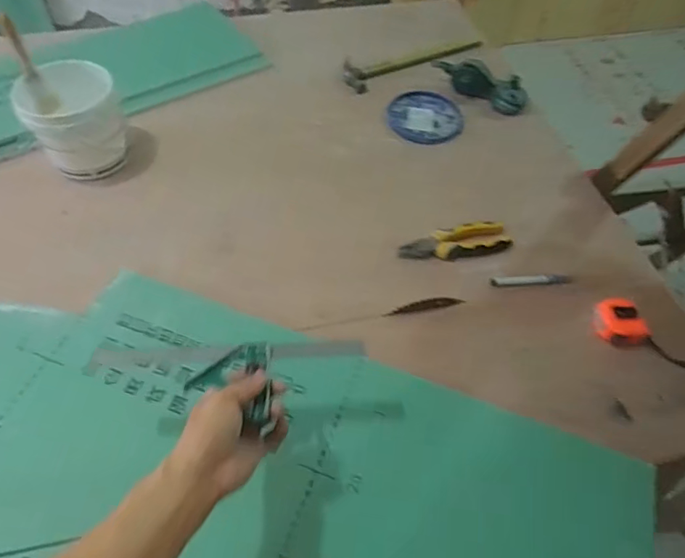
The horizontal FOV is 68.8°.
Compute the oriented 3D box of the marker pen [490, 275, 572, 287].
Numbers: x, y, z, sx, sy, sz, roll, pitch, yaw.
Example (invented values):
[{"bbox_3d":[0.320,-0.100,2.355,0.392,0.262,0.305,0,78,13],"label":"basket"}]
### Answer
[{"bbox_3d":[0.302,0.005,0.806,0.125,0.020,0.018,-2,55,-3],"label":"marker pen"}]

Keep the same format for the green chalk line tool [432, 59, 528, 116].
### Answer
[{"bbox_3d":[0.293,-0.431,1.070,0.224,0.061,0.074,31,60,18],"label":"green chalk line tool"}]

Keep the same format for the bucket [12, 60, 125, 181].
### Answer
[{"bbox_3d":[-0.474,-0.277,0.884,0.138,0.131,0.152,-31,62,-21],"label":"bucket"}]

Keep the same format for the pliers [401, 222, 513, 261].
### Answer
[{"bbox_3d":[0.190,-0.060,0.839,0.190,0.018,0.063,-12,57,-10],"label":"pliers"}]

